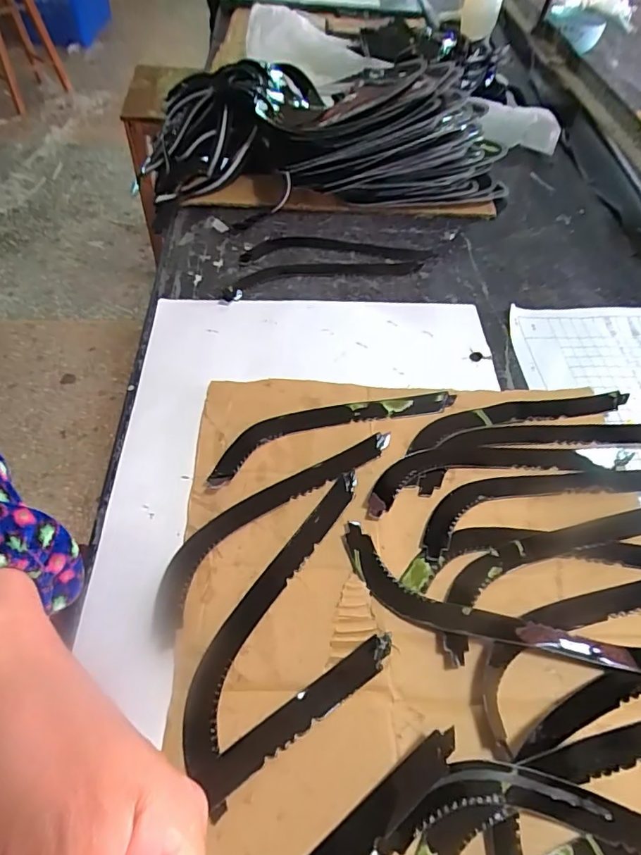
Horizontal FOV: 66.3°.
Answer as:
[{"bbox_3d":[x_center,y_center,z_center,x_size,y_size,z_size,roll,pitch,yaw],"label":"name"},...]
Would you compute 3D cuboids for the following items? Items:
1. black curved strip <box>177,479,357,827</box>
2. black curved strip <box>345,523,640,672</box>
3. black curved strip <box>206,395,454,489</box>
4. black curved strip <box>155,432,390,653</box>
[{"bbox_3d":[-0.032,0.112,0.315,0.043,0.009,0.210,20,56,9],"label":"black curved strip"},{"bbox_3d":[0.115,0.120,0.315,0.215,0.010,0.047,18,56,8],"label":"black curved strip"},{"bbox_3d":[0.009,-0.004,0.400,0.211,0.006,0.043,-18,58,-16],"label":"black curved strip"},{"bbox_3d":[-0.035,0.061,0.353,0.045,0.007,0.213,39,61,21],"label":"black curved strip"}]

